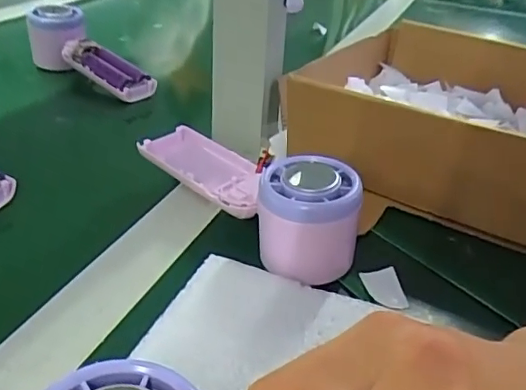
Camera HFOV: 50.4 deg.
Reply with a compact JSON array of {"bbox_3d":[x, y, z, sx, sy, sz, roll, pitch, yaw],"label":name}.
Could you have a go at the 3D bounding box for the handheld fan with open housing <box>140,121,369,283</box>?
[{"bbox_3d":[-0.008,-0.010,0.343,0.054,0.048,0.171,-21,41,-36],"label":"handheld fan with open housing"}]

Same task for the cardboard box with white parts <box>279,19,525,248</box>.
[{"bbox_3d":[0.151,-0.063,0.437,0.220,0.069,0.206,20,35,22],"label":"cardboard box with white parts"}]

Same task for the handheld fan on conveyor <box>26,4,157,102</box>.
[{"bbox_3d":[-0.174,-0.137,0.557,0.149,0.072,0.050,30,40,34],"label":"handheld fan on conveyor"}]

